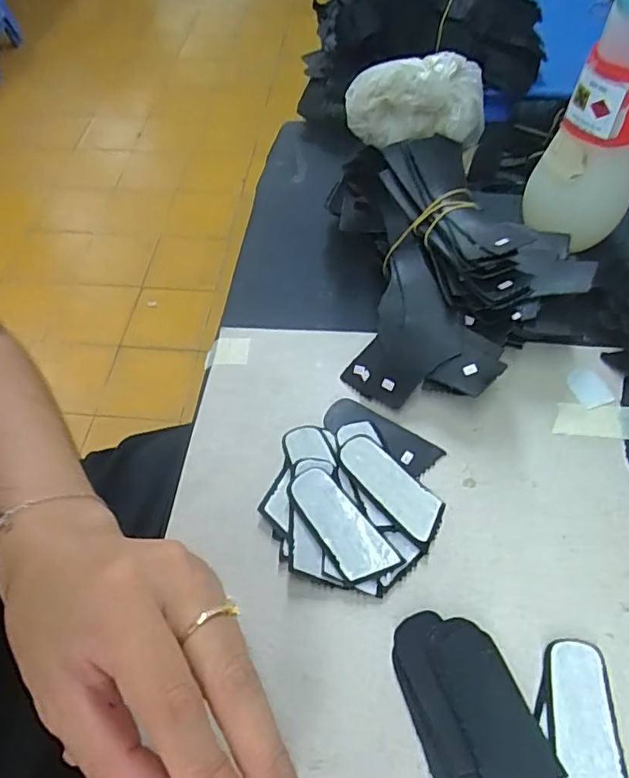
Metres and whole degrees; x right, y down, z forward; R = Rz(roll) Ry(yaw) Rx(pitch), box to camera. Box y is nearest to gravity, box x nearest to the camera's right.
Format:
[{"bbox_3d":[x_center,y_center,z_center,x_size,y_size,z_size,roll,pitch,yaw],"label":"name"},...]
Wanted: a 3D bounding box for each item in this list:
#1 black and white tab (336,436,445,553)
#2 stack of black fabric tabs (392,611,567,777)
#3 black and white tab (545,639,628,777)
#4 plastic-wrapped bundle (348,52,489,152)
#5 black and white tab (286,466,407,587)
[{"bbox_3d":[0.045,0.057,0.323,0.031,0.004,0.072,-37,72,-28],"label":"black and white tab"},{"bbox_3d":[0.071,0.149,0.261,0.050,0.013,0.084,-19,57,-10],"label":"stack of black fabric tabs"},{"bbox_3d":[0.125,0.157,0.257,0.032,0.005,0.071,2,56,5],"label":"black and white tab"},{"bbox_3d":[0.088,-0.243,0.470,0.115,0.059,0.059,-14,57,-7],"label":"plastic-wrapped bundle"},{"bbox_3d":[0.013,0.075,0.308,0.031,0.004,0.072,-32,68,-22],"label":"black and white tab"}]

